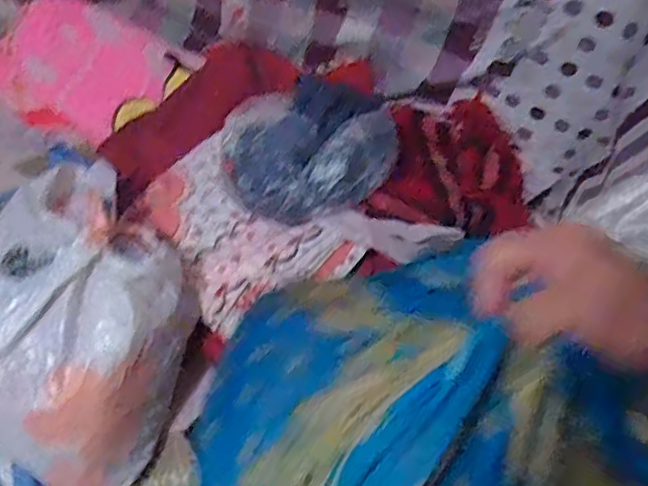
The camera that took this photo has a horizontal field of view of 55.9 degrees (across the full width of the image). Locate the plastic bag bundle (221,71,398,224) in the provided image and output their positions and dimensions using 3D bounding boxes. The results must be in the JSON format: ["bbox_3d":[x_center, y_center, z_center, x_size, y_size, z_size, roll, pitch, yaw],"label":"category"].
[{"bbox_3d":[-0.024,-0.126,0.829,0.240,0.093,0.178,3,61,2],"label":"plastic bag bundle"}]

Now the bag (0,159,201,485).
[{"bbox_3d":[-0.305,0.106,0.776,0.256,0.208,0.363,20,63,11],"label":"bag"}]

